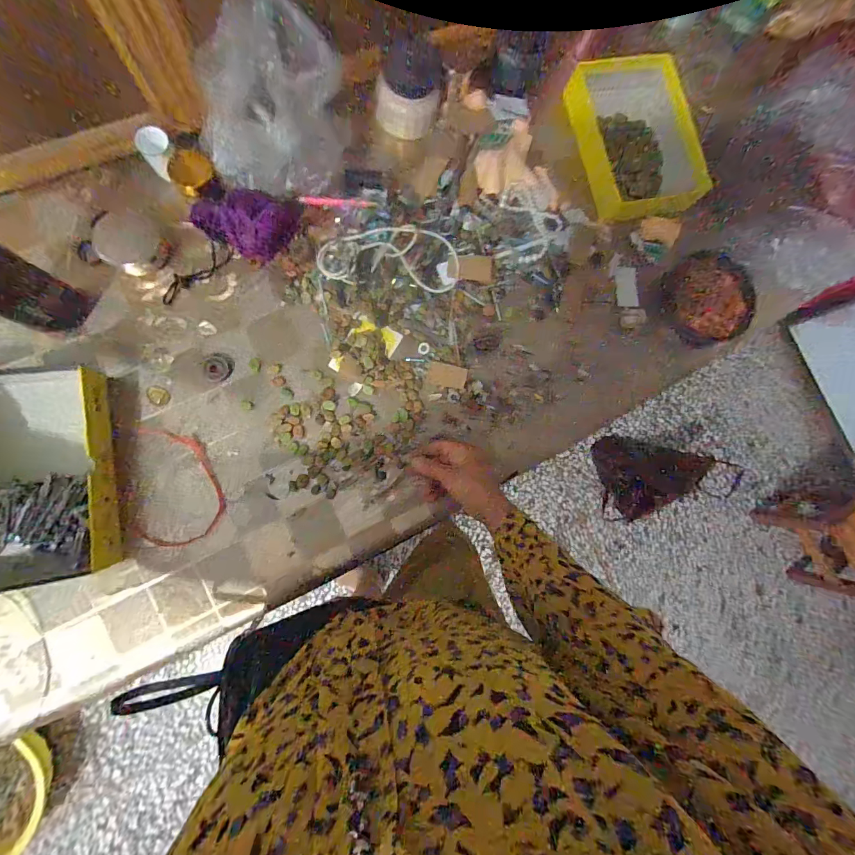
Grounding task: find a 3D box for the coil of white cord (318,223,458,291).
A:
[{"bbox_3d":[-0.048,-0.221,0.510,0.181,0.035,0.080,3,85,-8],"label":"coil of white cord"}]

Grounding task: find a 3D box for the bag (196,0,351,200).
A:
[{"bbox_3d":[-0.177,-0.356,0.444,0.162,0.146,0.110,2,86,-9],"label":"bag"}]

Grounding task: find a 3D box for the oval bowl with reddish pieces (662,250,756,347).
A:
[{"bbox_3d":[0.422,-0.193,0.600,0.131,0.045,0.136,-27,95,5],"label":"oval bowl with reddish pieces"}]

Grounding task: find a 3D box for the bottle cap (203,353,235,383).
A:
[{"bbox_3d":[-0.265,-0.076,0.497,0.033,0.004,0.037,27,82,-5],"label":"bottle cap"}]

